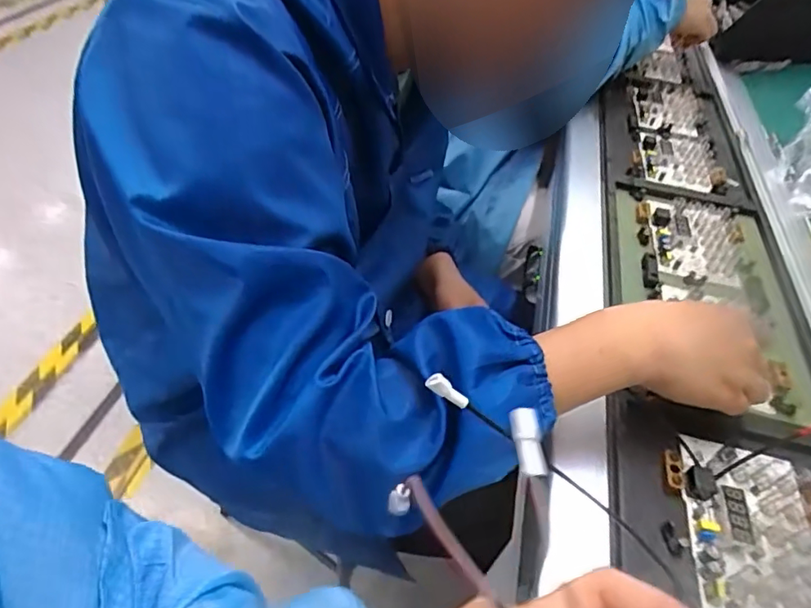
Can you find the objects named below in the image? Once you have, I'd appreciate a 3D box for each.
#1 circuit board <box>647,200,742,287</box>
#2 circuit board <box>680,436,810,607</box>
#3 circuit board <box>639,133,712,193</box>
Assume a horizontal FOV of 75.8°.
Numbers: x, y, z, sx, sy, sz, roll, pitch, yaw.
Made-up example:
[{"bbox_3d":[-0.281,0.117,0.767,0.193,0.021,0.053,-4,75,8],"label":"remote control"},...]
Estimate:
[{"bbox_3d":[0.335,-0.075,0.600,0.093,0.013,0.133,12,47,6],"label":"circuit board"},{"bbox_3d":[0.252,0.161,0.373,0.087,0.020,0.132,11,47,5],"label":"circuit board"},{"bbox_3d":[0.379,-0.203,0.730,0.097,0.011,0.148,15,47,8],"label":"circuit board"}]

